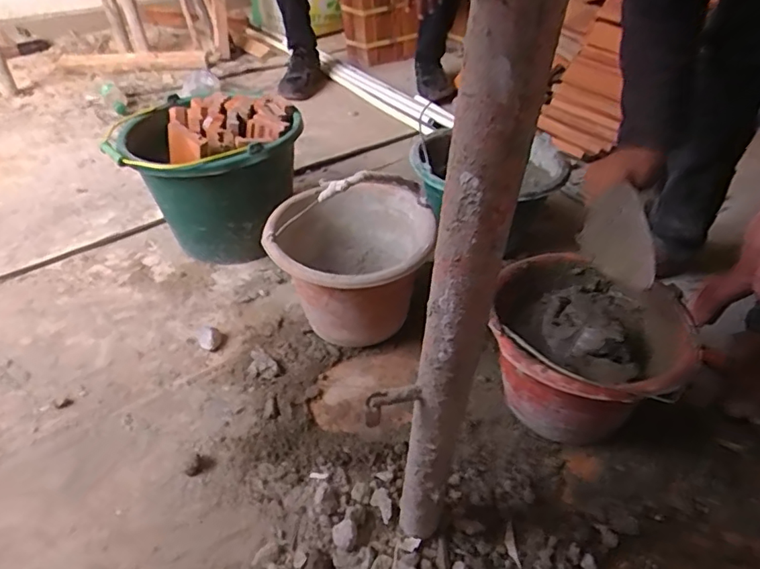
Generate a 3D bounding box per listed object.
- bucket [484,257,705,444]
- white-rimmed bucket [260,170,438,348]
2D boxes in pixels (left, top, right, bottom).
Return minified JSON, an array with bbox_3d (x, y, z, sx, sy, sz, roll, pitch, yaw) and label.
[{"bbox_3d":[0.255,0.093,0.689,0.218,0.169,0.234,12,42,13],"label":"bucket"},{"bbox_3d":[-0.047,-0.029,0.822,0.228,0.190,0.254,6,41,7],"label":"white-rimmed bucket"}]

